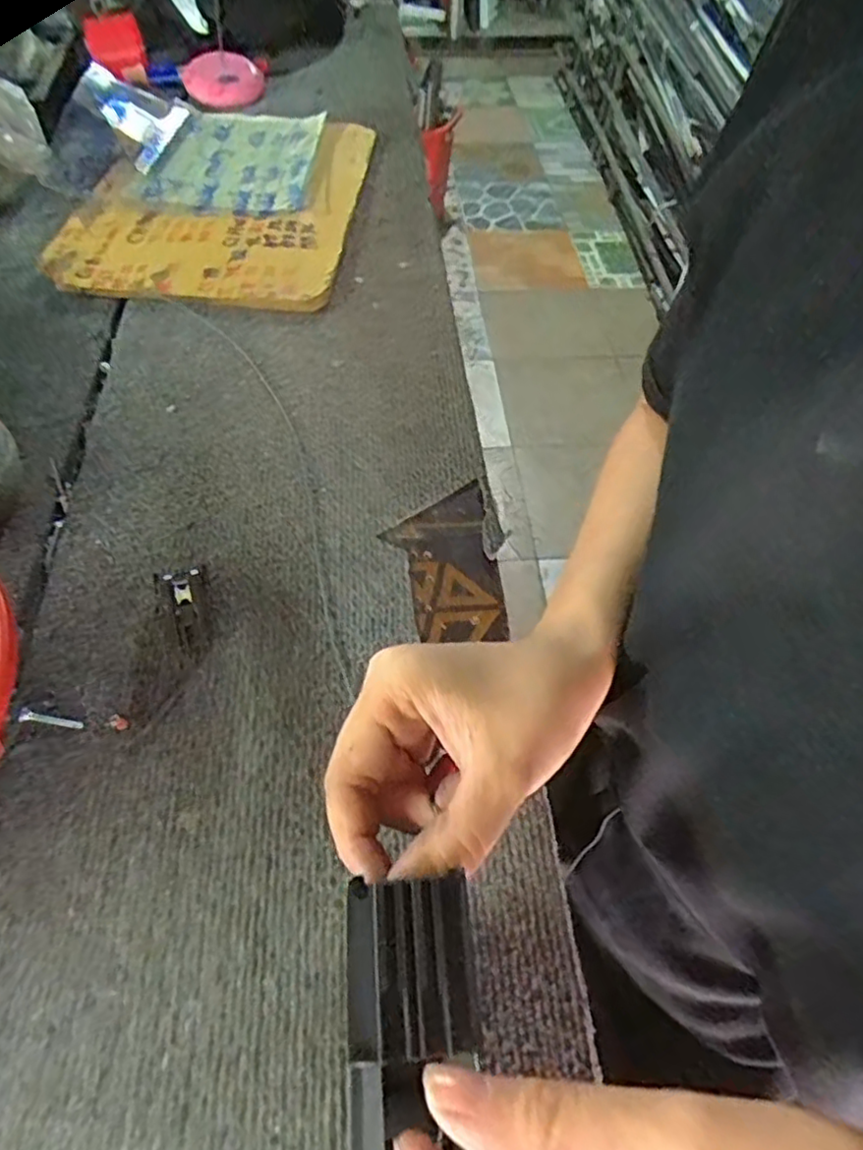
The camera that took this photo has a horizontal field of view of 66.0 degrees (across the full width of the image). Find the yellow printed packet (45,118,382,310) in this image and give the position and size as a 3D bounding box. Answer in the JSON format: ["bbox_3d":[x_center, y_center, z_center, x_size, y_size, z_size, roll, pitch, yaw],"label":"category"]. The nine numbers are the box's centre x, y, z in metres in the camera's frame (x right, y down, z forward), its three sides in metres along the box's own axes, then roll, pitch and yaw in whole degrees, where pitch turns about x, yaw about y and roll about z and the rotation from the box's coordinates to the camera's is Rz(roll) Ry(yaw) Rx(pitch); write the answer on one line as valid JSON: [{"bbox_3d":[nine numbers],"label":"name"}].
[{"bbox_3d":[-0.192,-0.343,0.608,0.242,0.010,0.309,3,53,3],"label":"yellow printed packet"}]

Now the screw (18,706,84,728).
[{"bbox_3d":[-0.187,0.071,0.325,0.030,0.004,0.007,11,55,3],"label":"screw"}]

